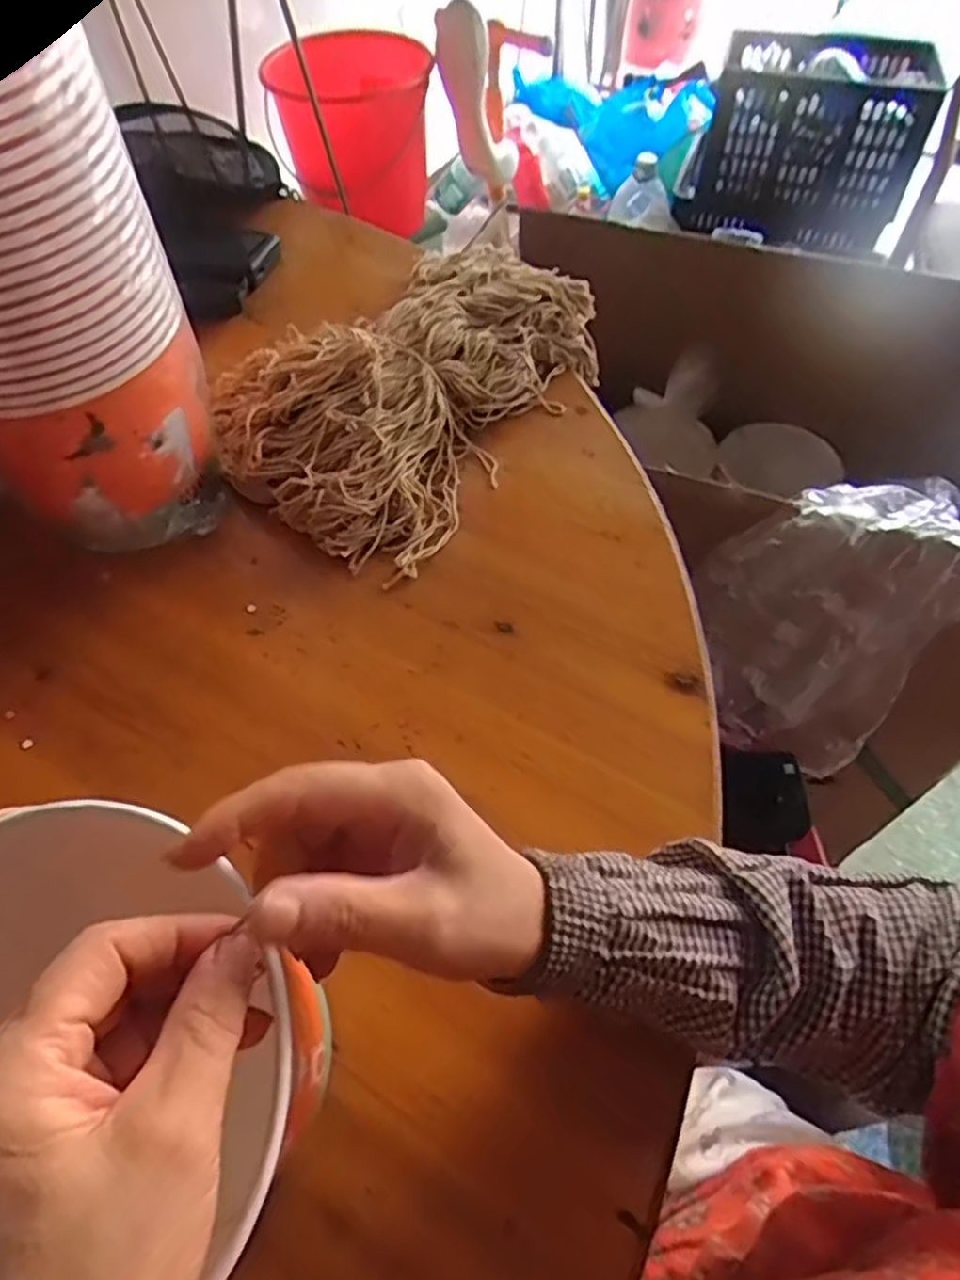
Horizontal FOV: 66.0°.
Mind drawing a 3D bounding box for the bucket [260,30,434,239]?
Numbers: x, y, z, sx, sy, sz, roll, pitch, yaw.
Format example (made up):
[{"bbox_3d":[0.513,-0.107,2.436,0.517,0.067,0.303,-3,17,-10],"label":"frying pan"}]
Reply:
[{"bbox_3d":[-0.252,-0.909,1.371,0.249,0.304,0.247,0,56,0],"label":"bucket"}]

